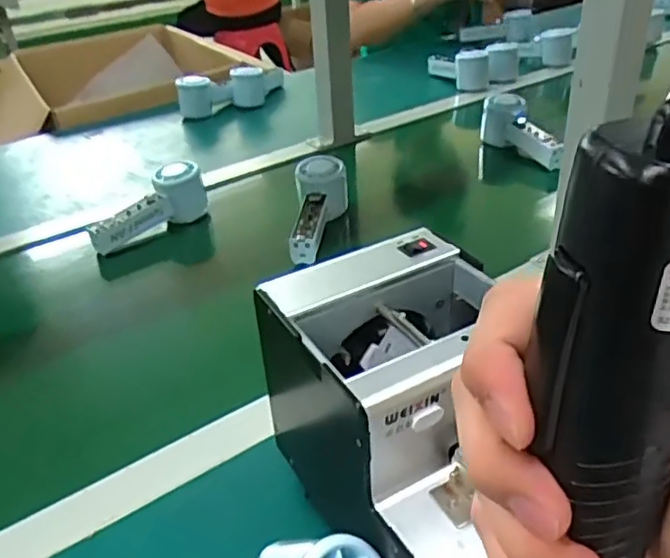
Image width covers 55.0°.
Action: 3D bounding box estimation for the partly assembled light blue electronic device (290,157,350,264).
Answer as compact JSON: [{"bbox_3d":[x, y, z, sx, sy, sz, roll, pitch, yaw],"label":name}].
[{"bbox_3d":[-0.026,-0.074,0.725,0.054,0.048,0.146,5,52,14],"label":"partly assembled light blue electronic device"}]

